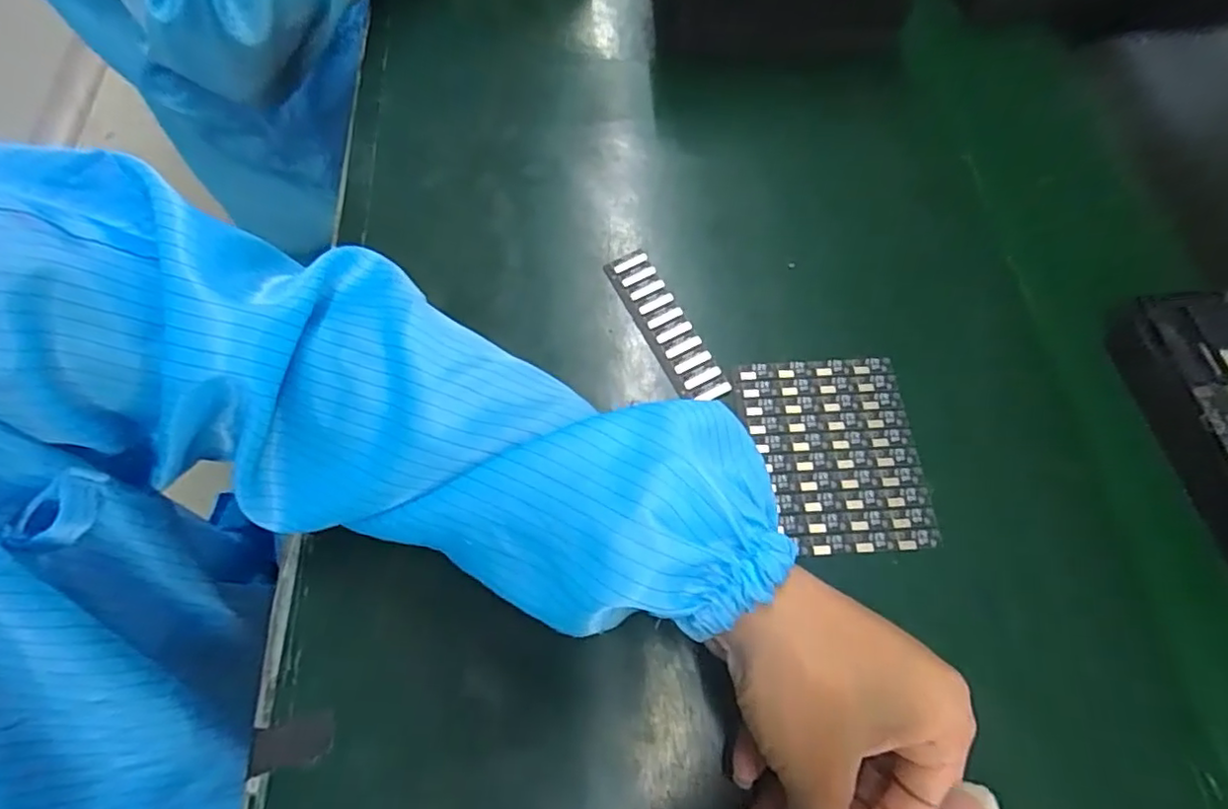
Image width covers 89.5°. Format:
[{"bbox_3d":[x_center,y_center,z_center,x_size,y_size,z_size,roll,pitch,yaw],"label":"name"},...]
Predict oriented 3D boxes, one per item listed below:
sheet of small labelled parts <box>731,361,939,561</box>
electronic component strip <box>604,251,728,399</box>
[{"bbox_3d":[0.108,0.023,0.303,0.080,0.004,0.097,-3,66,-4],"label":"sheet of small labelled parts"},{"bbox_3d":[0.027,-0.043,0.329,0.025,0.004,0.097,-24,69,-13],"label":"electronic component strip"}]

